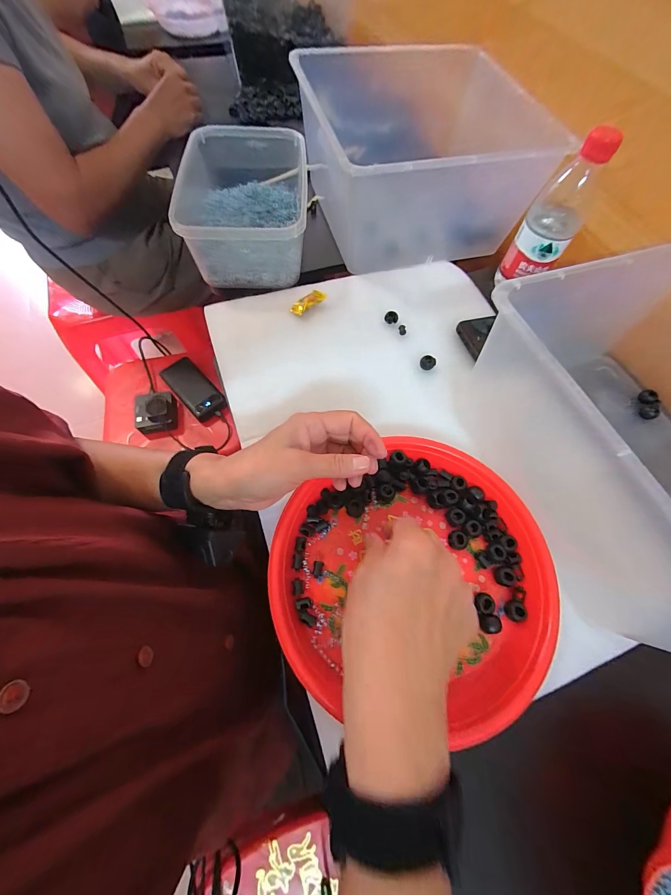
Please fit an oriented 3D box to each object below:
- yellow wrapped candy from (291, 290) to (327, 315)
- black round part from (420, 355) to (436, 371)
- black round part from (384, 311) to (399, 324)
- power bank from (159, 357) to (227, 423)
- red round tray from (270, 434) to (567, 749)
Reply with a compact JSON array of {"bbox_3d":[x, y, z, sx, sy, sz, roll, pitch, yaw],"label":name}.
[{"bbox_3d":[-0.038,-0.197,0.431,0.050,0.010,0.018,-31,69,-3],"label":"yellow wrapped candy"},{"bbox_3d":[0.115,-0.105,0.398,0.018,0.011,0.016,26,68,10],"label":"black round part"},{"bbox_3d":[0.075,-0.174,0.427,0.018,0.014,0.010,17,64,5],"label":"black round part"},{"bbox_3d":[-0.311,-0.127,0.697,0.071,0.027,0.165,-41,73,-17],"label":"power bank"},{"bbox_3d":[0.070,0.111,0.283,0.243,0.028,0.224,1,63,-3],"label":"red round tray"}]

